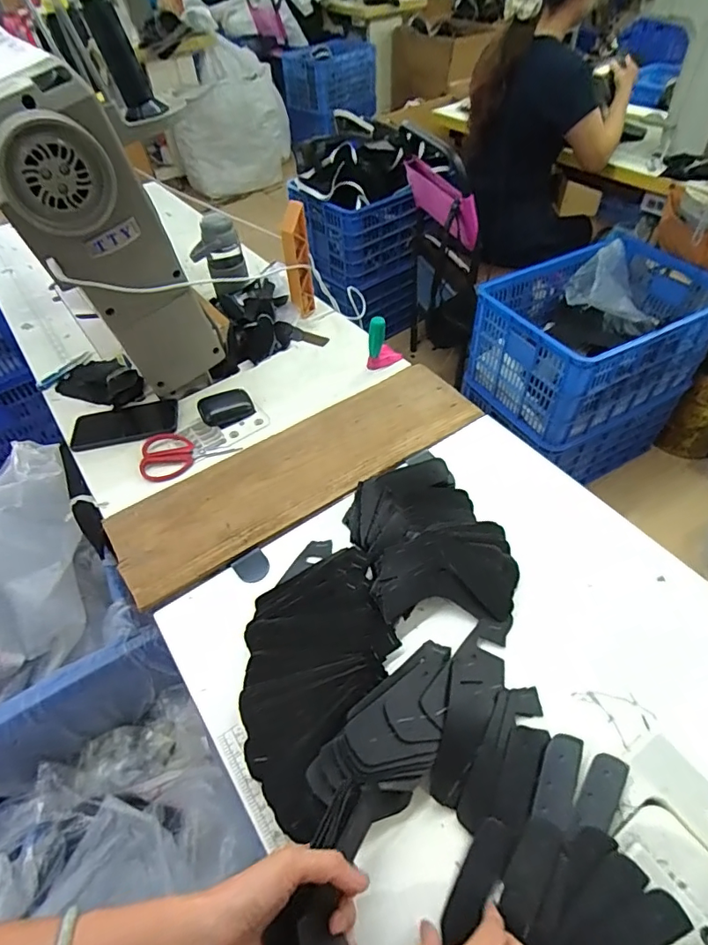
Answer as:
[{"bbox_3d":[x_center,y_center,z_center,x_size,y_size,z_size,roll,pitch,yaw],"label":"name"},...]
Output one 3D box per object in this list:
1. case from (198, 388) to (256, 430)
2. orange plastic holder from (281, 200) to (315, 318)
[{"bbox_3d":[-0.207,-0.103,0.816,0.083,0.030,0.062,-22,46,-16],"label":"case"},{"bbox_3d":[-0.103,-0.381,0.930,0.046,0.206,0.046,-8,50,-3],"label":"orange plastic holder"}]

